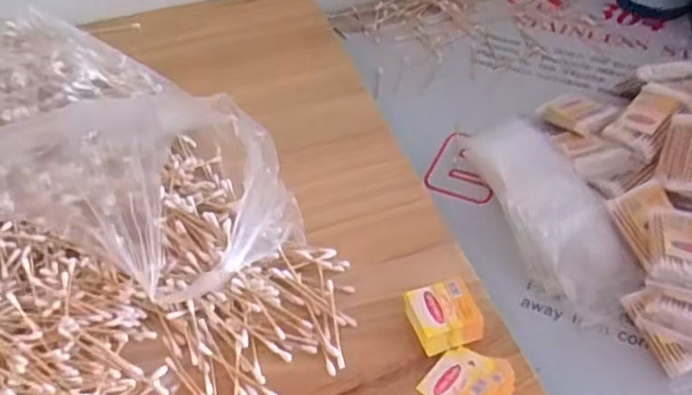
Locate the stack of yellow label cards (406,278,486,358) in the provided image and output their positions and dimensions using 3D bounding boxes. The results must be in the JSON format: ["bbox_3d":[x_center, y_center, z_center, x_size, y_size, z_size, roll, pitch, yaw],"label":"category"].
[{"bbox_3d":[0.071,0.088,0.479,0.049,0.025,0.045,-15,48,-10],"label":"stack of yellow label cards"}]

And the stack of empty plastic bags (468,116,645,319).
[{"bbox_3d":[0.190,0.008,0.615,0.093,0.036,0.229,-15,48,-10],"label":"stack of empty plastic bags"}]

